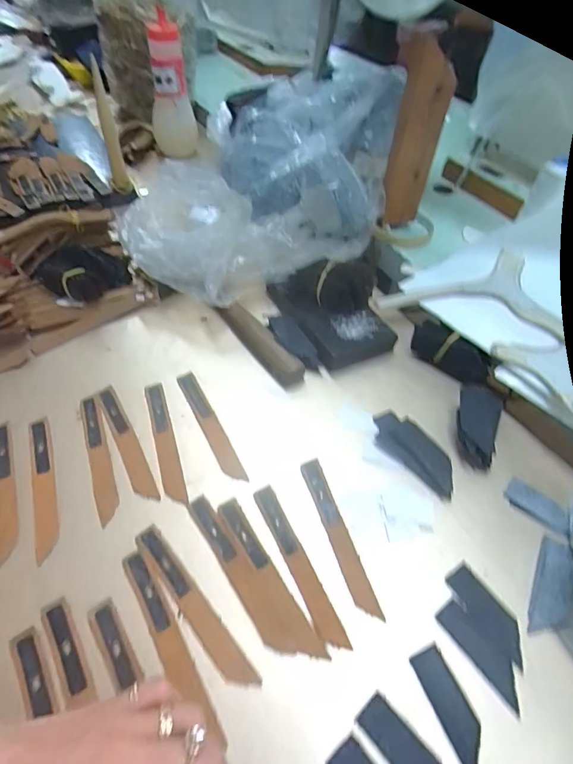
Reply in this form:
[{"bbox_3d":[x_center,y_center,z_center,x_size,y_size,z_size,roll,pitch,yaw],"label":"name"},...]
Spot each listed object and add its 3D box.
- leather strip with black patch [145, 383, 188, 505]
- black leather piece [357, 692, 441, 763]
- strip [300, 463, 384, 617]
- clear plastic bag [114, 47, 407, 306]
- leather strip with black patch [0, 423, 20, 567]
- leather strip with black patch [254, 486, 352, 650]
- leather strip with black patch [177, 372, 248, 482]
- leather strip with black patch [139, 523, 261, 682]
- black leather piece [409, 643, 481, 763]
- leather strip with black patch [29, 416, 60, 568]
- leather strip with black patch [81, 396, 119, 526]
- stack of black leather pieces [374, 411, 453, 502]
[{"bbox_3d":[-0.105,0.049,0.378,0.017,0.004,0.123,-14,51,-14],"label":"leather strip with black patch"},{"bbox_3d":[0.070,0.211,0.248,0.022,0.004,0.063,-34,59,-27],"label":"black leather piece"},{"bbox_3d":[0.039,0.114,0.329,0.016,0.009,0.120,-13,51,-14],"label":"strip"},{"bbox_3d":[-0.026,-0.248,0.545,0.365,0.157,0.240,-32,58,-26],"label":"clear plastic bag"},{"bbox_3d":[-0.222,0.083,0.345,0.017,0.006,0.124,-17,55,-16],"label":"leather strip with black patch"},{"bbox_3d":[0.008,0.128,0.314,0.017,0.004,0.120,-20,53,-19],"label":"leather strip with black patch"},{"bbox_3d":[-0.068,0.038,0.392,0.016,0.006,0.125,-21,54,-20],"label":"leather strip with black patch"},{"bbox_3d":[-0.063,0.149,0.295,0.018,0.005,0.124,-32,58,-27],"label":"leather strip with black patch"},{"bbox_3d":[0.100,0.196,0.265,0.022,0.004,0.062,-16,52,-16],"label":"black leather piece"},{"bbox_3d":[-0.193,0.081,0.349,0.017,0.004,0.125,-17,52,-17],"label":"leather strip with black patch"},{"bbox_3d":[-0.157,0.061,0.368,0.016,0.005,0.122,-17,52,-17],"label":"leather strip with black patch"},{"bbox_3d":[0.110,0.058,0.377,0.039,0.006,0.086,-36,60,-29],"label":"stack of black leather pieces"}]

